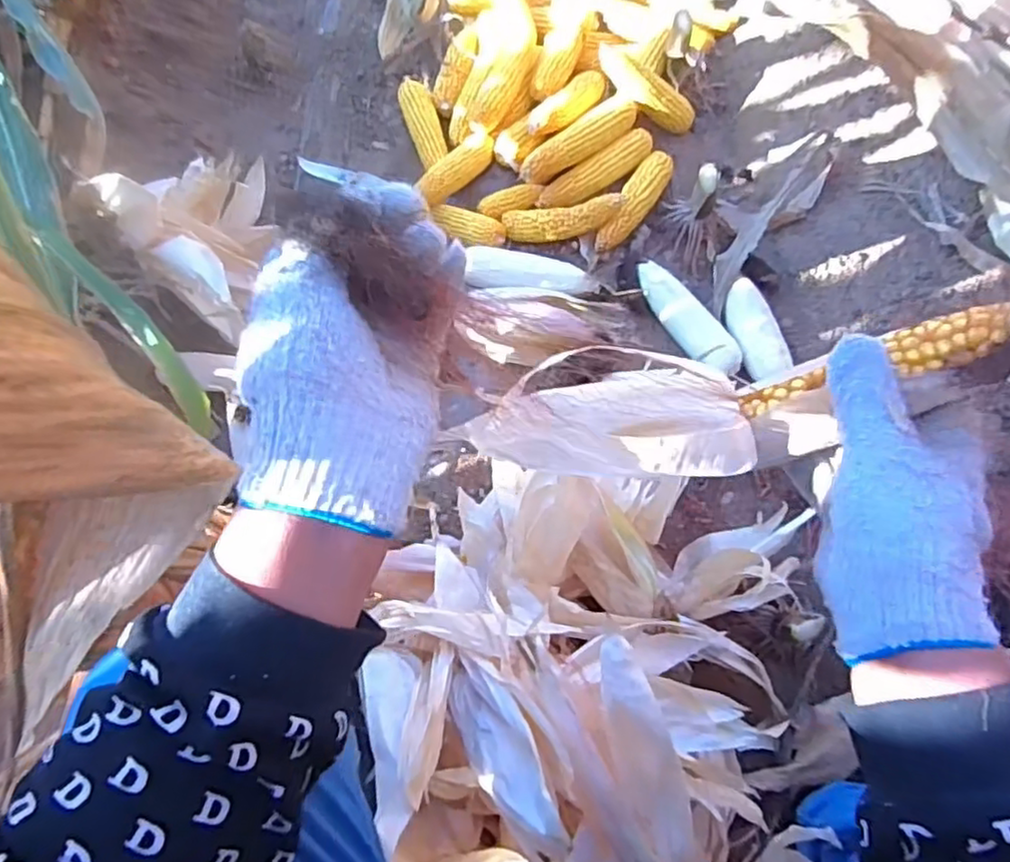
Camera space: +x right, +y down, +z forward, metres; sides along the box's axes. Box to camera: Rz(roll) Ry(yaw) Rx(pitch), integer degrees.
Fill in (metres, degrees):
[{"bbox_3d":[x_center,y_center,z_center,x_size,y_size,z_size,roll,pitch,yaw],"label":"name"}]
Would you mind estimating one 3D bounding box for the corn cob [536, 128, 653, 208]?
[{"bbox_3d":[0.140,-0.392,0.995,0.199,0.037,0.047,-33,70,-10],"label":"corn cob"}]

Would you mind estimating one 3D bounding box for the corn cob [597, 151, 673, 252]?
[{"bbox_3d":[0.196,-0.343,0.974,0.049,0.040,0.185,26,72,13],"label":"corn cob"}]

